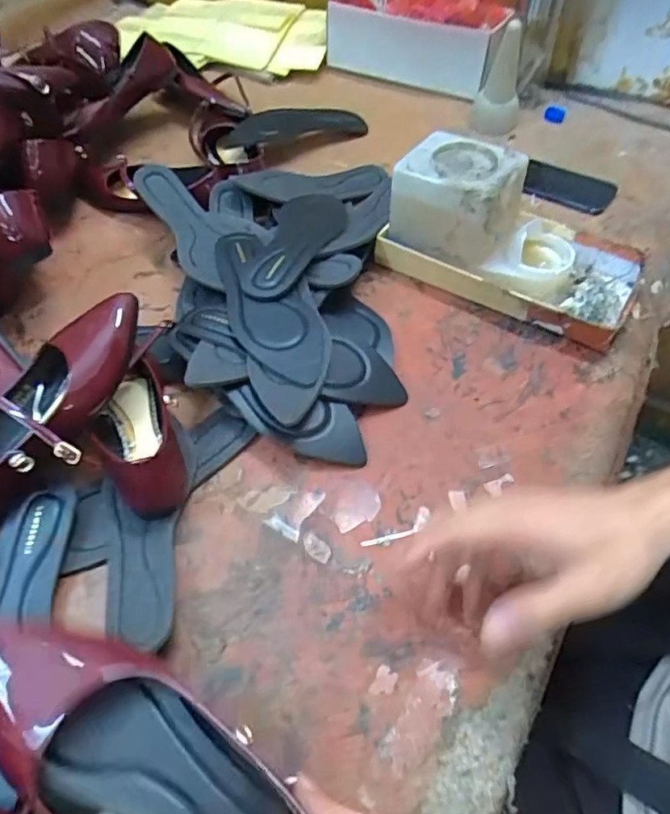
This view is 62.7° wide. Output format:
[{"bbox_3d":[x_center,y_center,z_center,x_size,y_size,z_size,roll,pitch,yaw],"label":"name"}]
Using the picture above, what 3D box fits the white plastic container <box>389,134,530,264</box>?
[{"bbox_3d":[0.133,-0.225,0.595,0.128,0.079,0.111,20,56,14],"label":"white plastic container"}]

